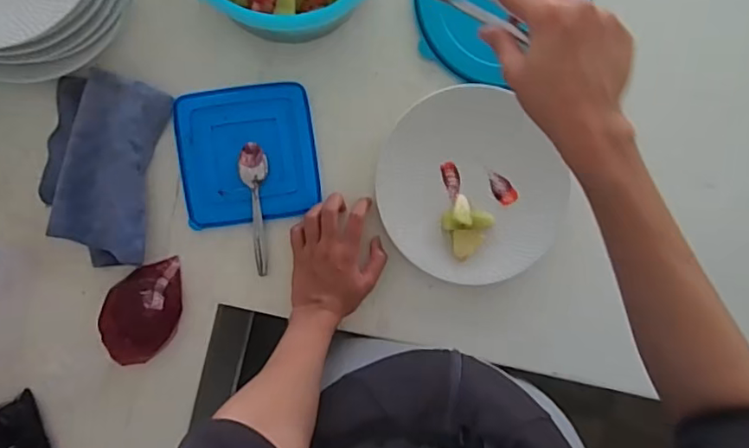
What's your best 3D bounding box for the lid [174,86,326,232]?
[{"bbox_3d":[-0.131,-0.072,0.574,0.137,0.007,0.137,-7,93,-5],"label":"lid"}]

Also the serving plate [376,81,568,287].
[{"bbox_3d":[0.102,-0.037,0.590,0.194,0.016,0.201,0,92,-5],"label":"serving plate"}]

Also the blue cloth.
[{"bbox_3d":[-0.275,-0.056,0.552,0.112,0.035,0.182,9,92,-5],"label":"blue cloth"}]

